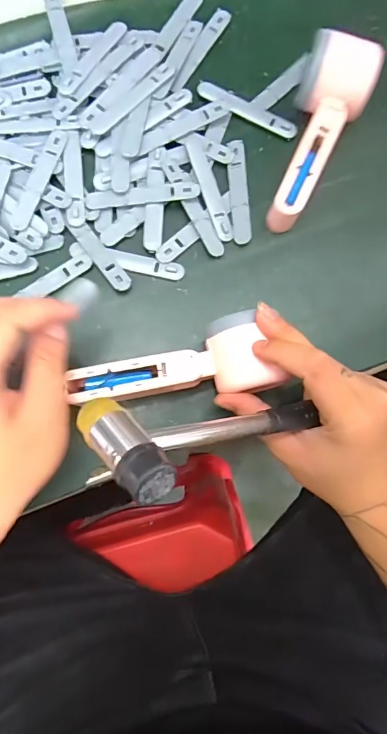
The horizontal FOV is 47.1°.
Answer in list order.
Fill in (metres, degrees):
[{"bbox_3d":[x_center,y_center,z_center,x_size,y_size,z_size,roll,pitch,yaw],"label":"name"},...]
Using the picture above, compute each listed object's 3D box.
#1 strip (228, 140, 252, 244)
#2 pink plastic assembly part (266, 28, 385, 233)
[{"bbox_3d":[0.039,-0.152,0.382,0.015,0.004,0.093,-3,81,-4],"label":"strip"},{"bbox_3d":[0.101,-0.191,0.368,0.058,0.058,0.151,22,80,0],"label":"pink plastic assembly part"}]

